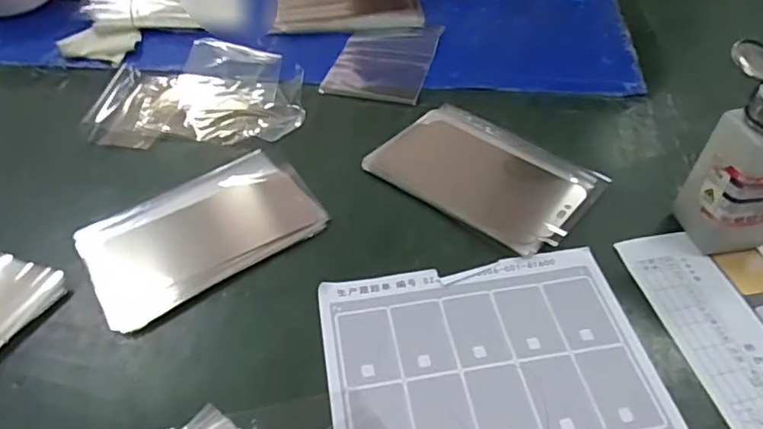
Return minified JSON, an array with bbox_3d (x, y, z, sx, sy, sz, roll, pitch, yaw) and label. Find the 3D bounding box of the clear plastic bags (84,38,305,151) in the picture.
[{"bbox_3d":[-0.178,-0.126,0.589,0.195,0.016,0.157,0,48,2],"label":"clear plastic bags"}]

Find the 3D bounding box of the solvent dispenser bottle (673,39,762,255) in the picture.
[{"bbox_3d":[0.258,-0.041,0.412,0.054,0.131,0.072,-6,48,-4],"label":"solvent dispenser bottle"}]

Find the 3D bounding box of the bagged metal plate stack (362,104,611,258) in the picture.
[{"bbox_3d":[0.087,-0.038,0.500,0.174,0.008,0.117,33,56,28],"label":"bagged metal plate stack"}]

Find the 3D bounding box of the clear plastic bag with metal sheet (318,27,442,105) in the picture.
[{"bbox_3d":[0.004,-0.169,0.630,0.100,0.006,0.154,11,49,11],"label":"clear plastic bag with metal sheet"}]

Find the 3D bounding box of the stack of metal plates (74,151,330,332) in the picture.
[{"bbox_3d":[-0.140,0.009,0.453,0.174,0.019,0.107,-29,53,-23],"label":"stack of metal plates"}]

